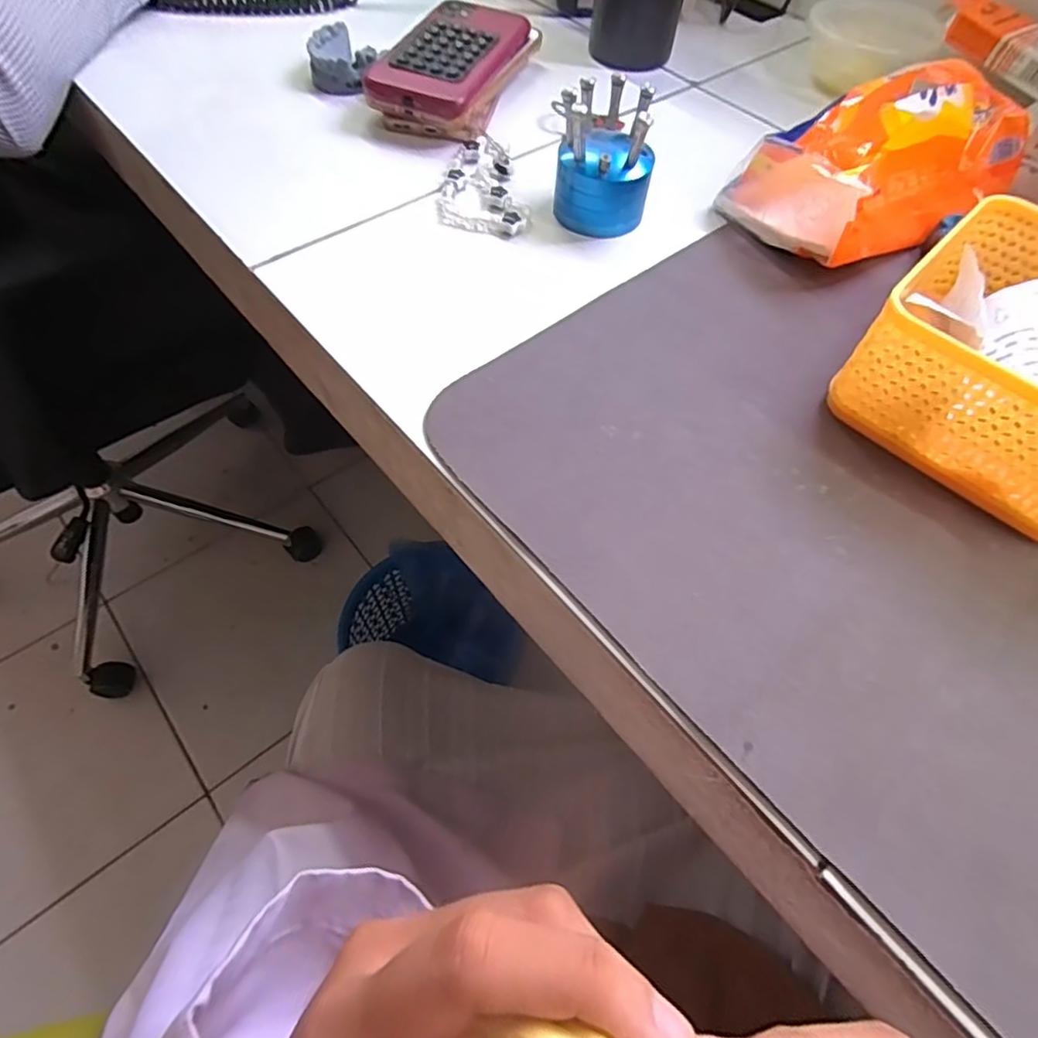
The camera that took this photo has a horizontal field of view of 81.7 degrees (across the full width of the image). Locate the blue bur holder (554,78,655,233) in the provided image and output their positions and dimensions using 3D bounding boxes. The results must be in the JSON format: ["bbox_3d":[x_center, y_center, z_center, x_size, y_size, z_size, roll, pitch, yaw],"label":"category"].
[{"bbox_3d":[0.054,-0.221,0.366,0.058,0.068,0.056,10,60,4],"label":"blue bur holder"}]

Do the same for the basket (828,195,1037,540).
[{"bbox_3d":[0.243,-0.077,0.286,0.132,0.064,0.134,39,66,19],"label":"basket"}]

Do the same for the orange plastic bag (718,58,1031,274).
[{"bbox_3d":[0.231,-0.225,0.373,0.173,0.071,0.094,-25,63,-15],"label":"orange plastic bag"}]

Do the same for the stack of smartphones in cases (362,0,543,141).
[{"bbox_3d":[-0.047,-0.342,0.454,0.083,0.035,0.146,16,61,8],"label":"stack of smartphones in cases"}]

